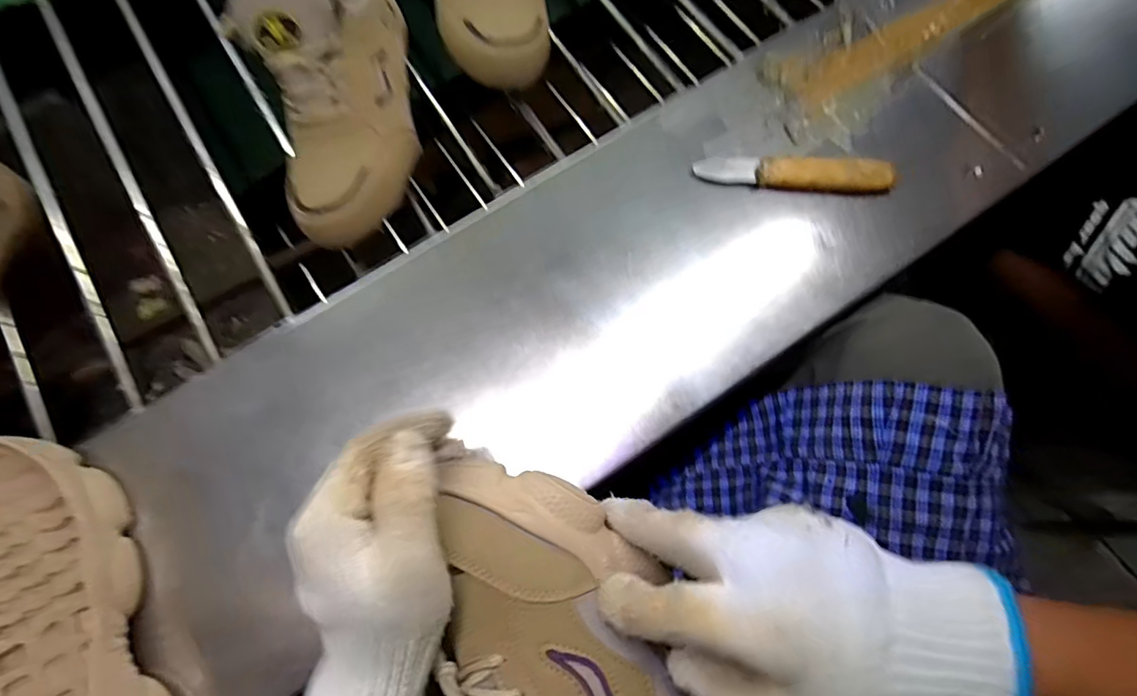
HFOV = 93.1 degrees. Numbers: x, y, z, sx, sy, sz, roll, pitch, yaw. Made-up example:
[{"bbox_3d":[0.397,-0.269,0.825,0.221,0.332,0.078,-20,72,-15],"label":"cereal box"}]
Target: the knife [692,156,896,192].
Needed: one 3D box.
[{"bbox_3d":[0.190,-0.148,0.452,0.160,0.018,0.025,5,74,1],"label":"knife"}]

